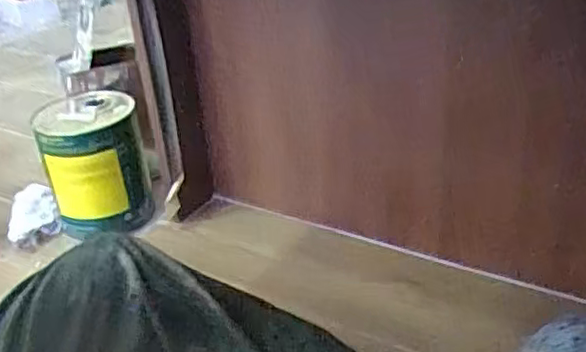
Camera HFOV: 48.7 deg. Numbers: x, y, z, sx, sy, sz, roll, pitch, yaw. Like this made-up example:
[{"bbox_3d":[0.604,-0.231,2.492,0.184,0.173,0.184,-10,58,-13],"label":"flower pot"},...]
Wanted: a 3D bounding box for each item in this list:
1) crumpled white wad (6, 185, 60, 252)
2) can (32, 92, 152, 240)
[{"bbox_3d":[-0.447,0.061,1.104,0.086,0.049,0.186,-18,32,-20],"label":"crumpled white wad"},{"bbox_3d":[-0.311,-0.016,1.039,0.134,0.202,0.142,-5,30,3],"label":"can"}]

